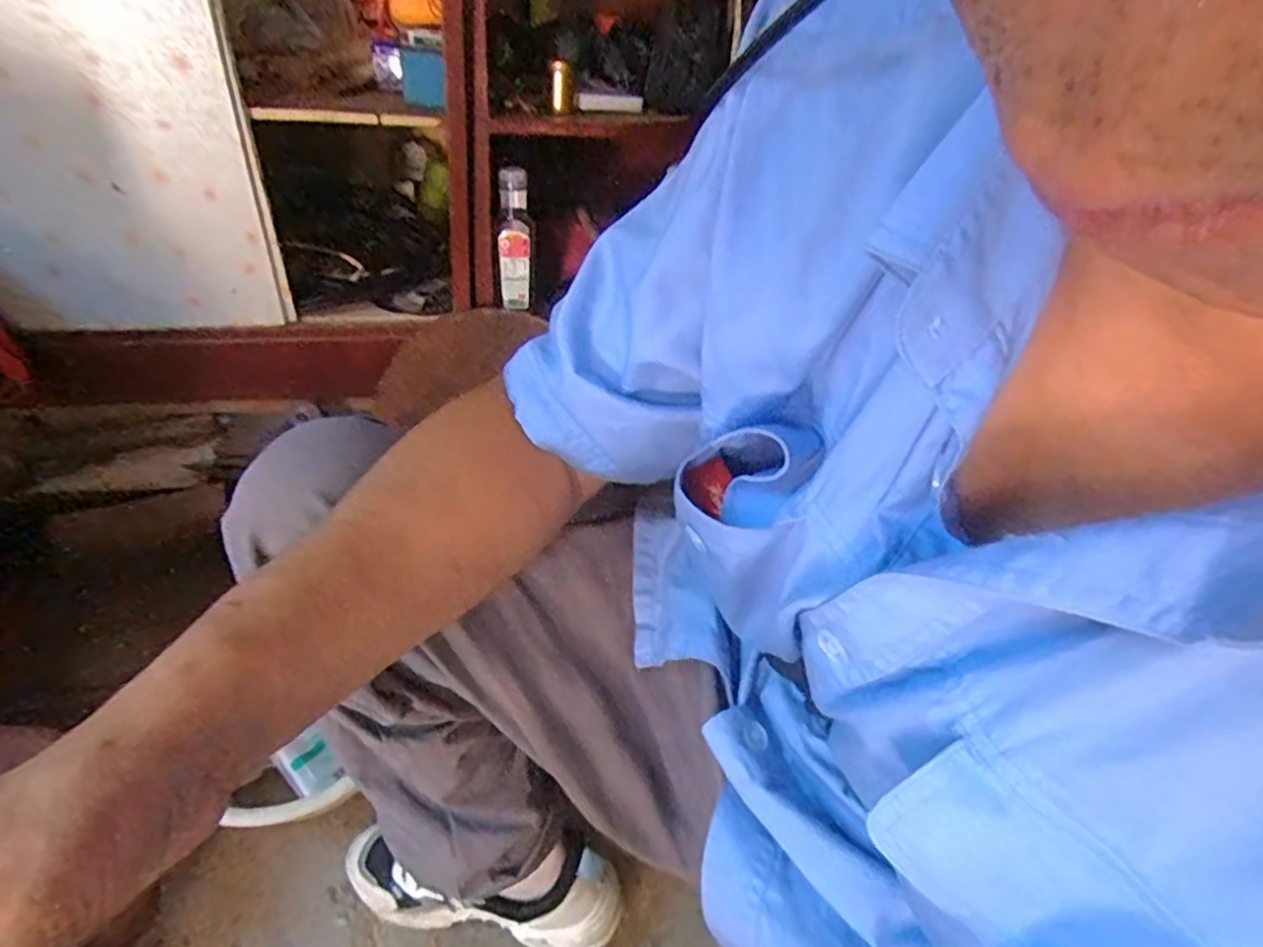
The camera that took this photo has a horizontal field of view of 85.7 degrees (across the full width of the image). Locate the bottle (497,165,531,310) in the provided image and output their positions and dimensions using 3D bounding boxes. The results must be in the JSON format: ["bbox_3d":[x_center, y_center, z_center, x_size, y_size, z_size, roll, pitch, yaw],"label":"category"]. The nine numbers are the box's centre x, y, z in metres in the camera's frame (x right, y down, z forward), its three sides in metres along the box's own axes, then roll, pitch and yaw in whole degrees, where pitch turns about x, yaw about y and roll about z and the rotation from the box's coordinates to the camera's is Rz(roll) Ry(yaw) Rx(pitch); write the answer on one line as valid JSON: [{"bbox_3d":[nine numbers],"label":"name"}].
[{"bbox_3d":[-0.176,-0.353,1.029,0.049,0.199,0.050,-2,17,-10],"label":"bottle"}]

